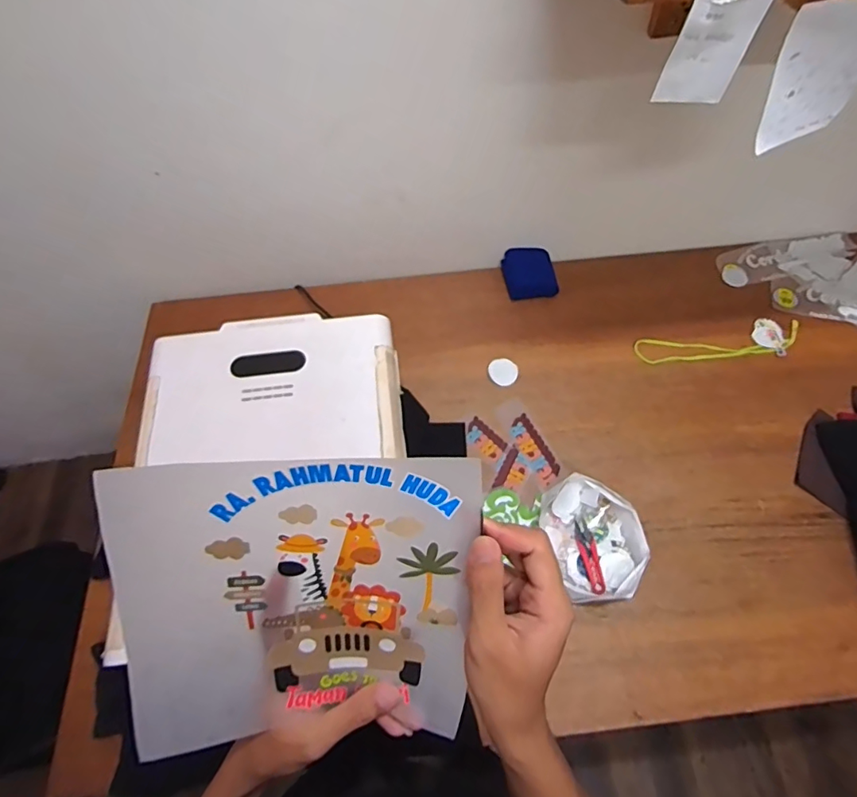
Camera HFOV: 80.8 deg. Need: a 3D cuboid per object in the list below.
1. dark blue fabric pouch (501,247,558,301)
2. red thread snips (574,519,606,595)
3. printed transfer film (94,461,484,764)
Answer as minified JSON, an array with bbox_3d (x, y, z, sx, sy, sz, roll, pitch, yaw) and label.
[{"bbox_3d":[0.227,-0.282,1.134,0.109,0.051,0.113,-7,60,-1],"label":"dark blue fabric pouch"},{"bbox_3d":[0.265,0.260,0.828,0.026,0.007,0.115,-8,60,-2],"label":"red thread snips"},{"bbox_3d":[-0.076,0.124,0.299,0.202,0.183,0.026,0,21,-7],"label":"printed transfer film"}]

